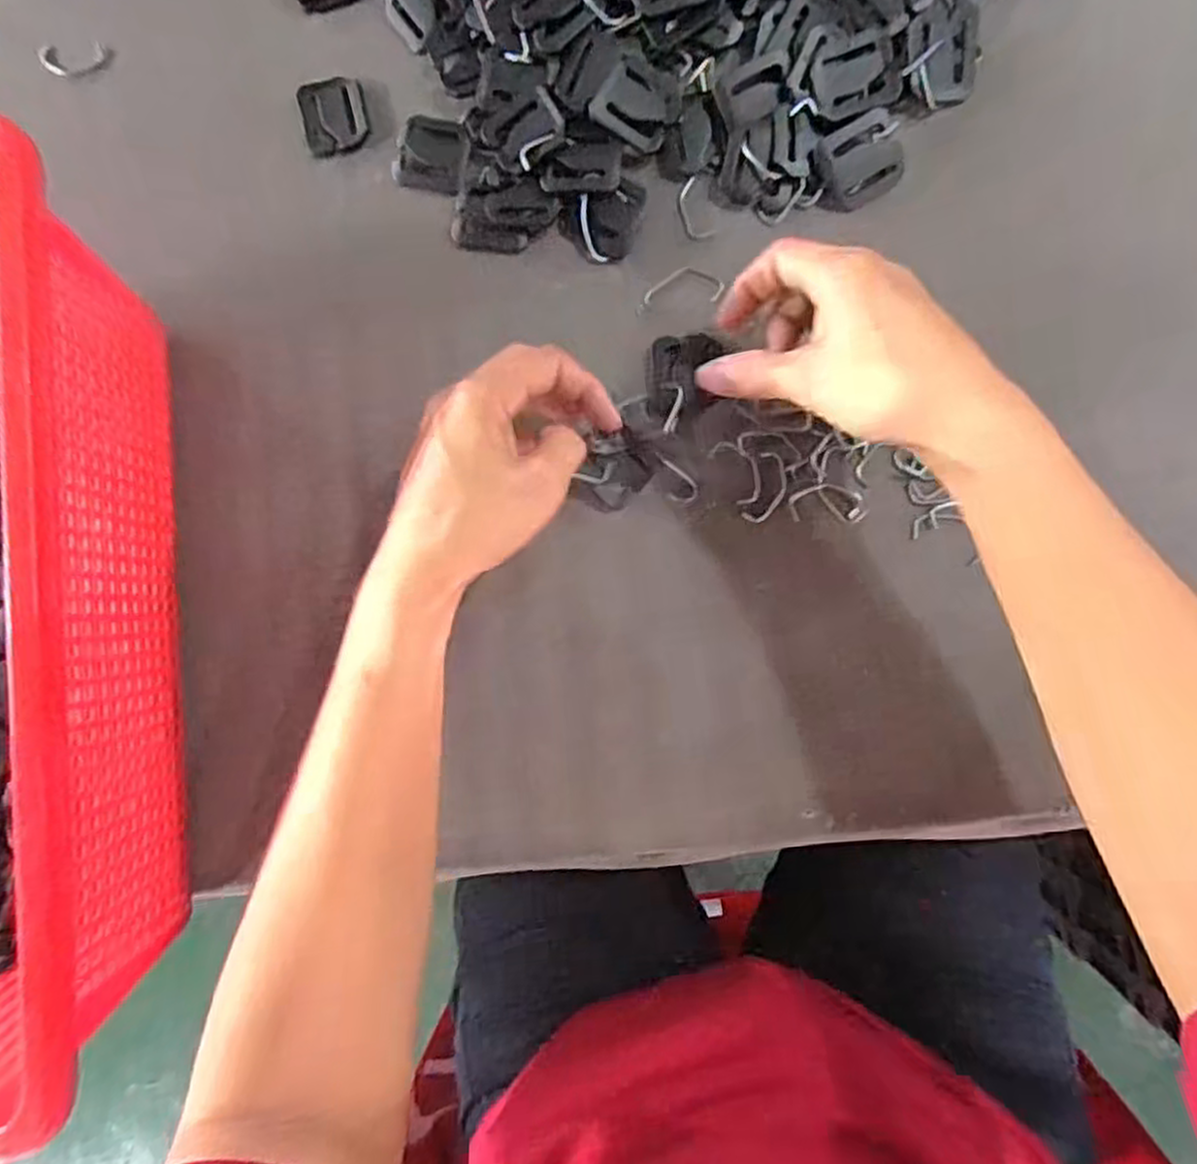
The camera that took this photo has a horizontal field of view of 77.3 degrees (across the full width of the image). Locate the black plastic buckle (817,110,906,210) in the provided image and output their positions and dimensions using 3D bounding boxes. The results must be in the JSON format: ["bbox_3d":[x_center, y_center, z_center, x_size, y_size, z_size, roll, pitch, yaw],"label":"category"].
[{"bbox_3d":[0.125,-0.201,0.358,0.038,0.007,0.036,-22,101,11],"label":"black plastic buckle"}]

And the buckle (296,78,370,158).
[{"bbox_3d":[-0.138,-0.243,0.389,0.034,0.004,0.040,-13,87,6],"label":"buckle"}]

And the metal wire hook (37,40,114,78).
[{"bbox_3d":[-0.285,-0.284,0.407,0.045,0.005,0.017,7,88,6],"label":"metal wire hook"}]

